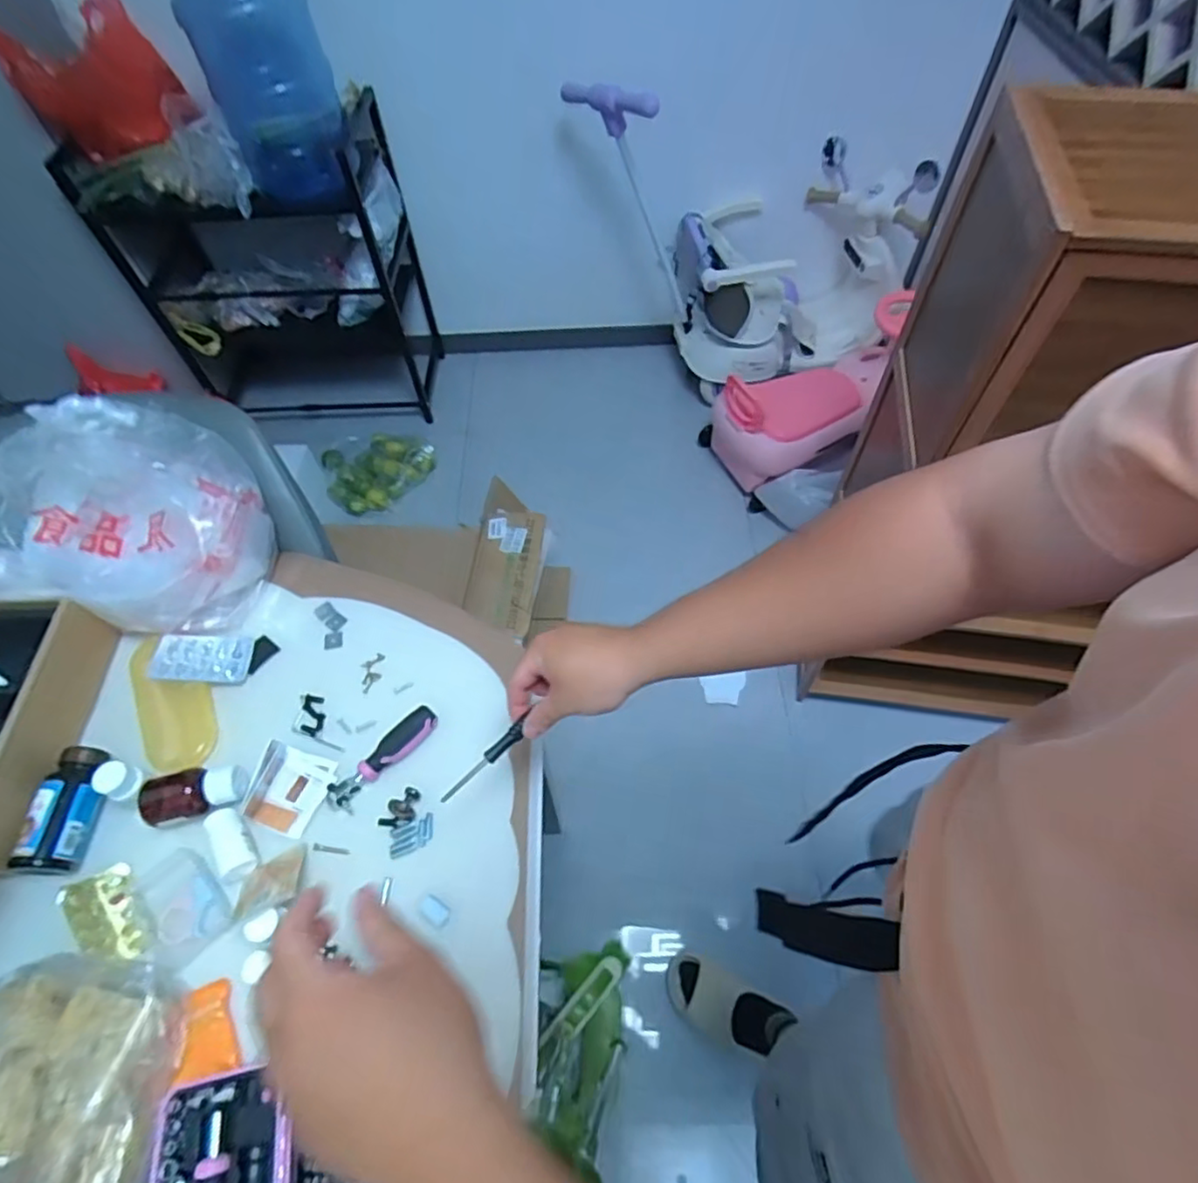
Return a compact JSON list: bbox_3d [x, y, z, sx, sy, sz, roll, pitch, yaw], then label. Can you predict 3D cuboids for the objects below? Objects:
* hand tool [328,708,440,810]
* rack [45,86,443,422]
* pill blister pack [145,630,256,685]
[{"bbox_3d":[-0.212,0.163,0.628,0.124,0.019,0.028,-39,64,-21],"label":"hand tool"},{"bbox_3d":[-0.788,-0.788,1.656,0.614,0.667,0.342,-4,57,-1],"label":"rack"},{"bbox_3d":[-0.422,0.069,0.682,0.093,0.009,0.060,7,52,-8],"label":"pill blister pack"}]

